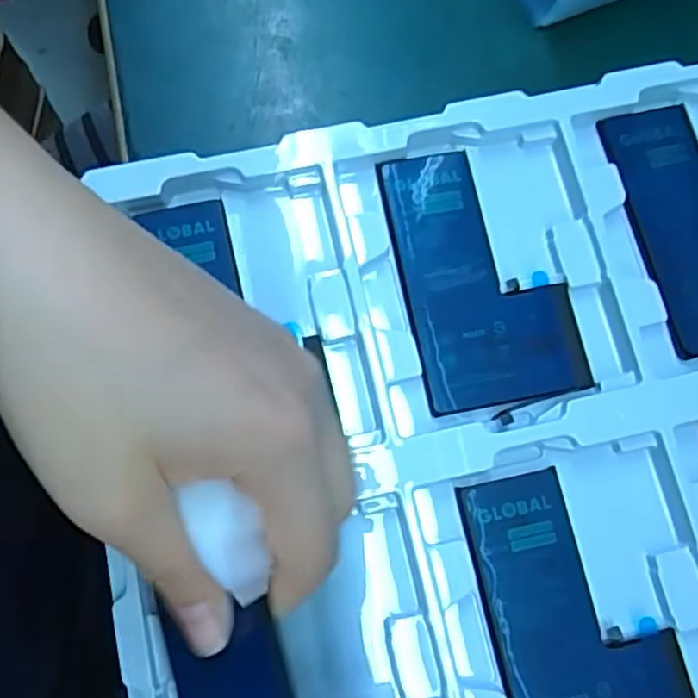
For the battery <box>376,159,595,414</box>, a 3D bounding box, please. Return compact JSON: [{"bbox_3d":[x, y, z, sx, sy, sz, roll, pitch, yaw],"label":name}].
[{"bbox_3d":[0.054,-0.031,0.269,0.064,0.005,0.108,-11,76,-3],"label":"battery"}]

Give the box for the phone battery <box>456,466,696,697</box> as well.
[{"bbox_3d":[0.085,0.100,0.243,0.065,0.006,0.110,-12,76,-3],"label":"phone battery"}]

